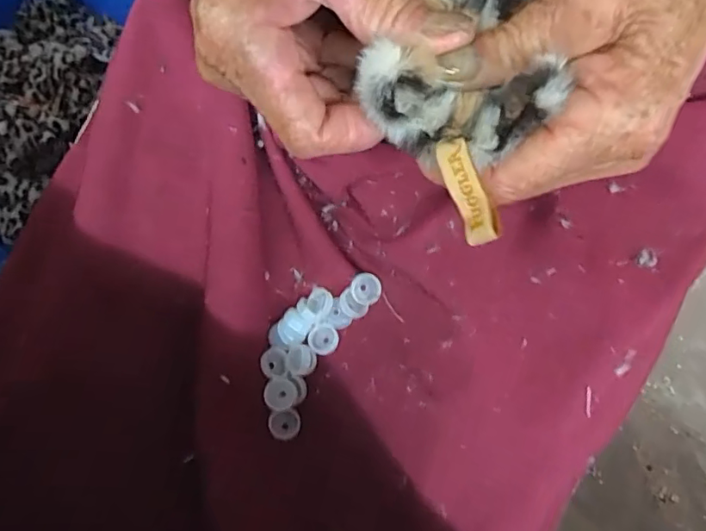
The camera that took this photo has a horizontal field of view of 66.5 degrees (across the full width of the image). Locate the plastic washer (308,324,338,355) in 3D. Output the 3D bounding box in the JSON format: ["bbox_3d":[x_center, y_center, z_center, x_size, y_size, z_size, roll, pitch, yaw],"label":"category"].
[{"bbox_3d":[-0.017,0.042,0.301,0.017,0.006,0.016,1,71,-2],"label":"plastic washer"}]

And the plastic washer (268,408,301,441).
[{"bbox_3d":[-0.037,0.086,0.289,0.017,0.005,0.015,8,70,1],"label":"plastic washer"}]

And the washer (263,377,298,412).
[{"bbox_3d":[-0.038,0.068,0.287,0.017,0.005,0.017,1,71,-2],"label":"washer"}]

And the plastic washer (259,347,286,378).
[{"bbox_3d":[-0.044,0.053,0.295,0.014,0.006,0.017,-2,71,-3],"label":"plastic washer"}]

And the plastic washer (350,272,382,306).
[{"bbox_3d":[0.007,0.013,0.299,0.016,0.005,0.018,14,103,-5],"label":"plastic washer"}]

